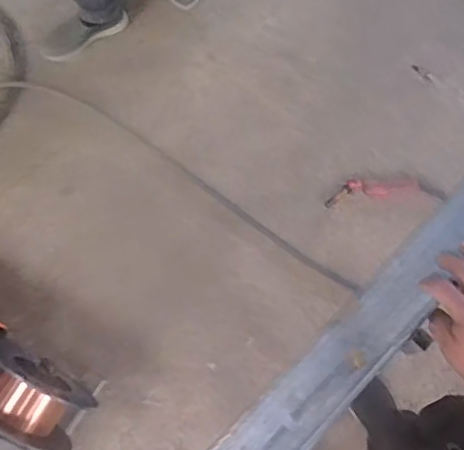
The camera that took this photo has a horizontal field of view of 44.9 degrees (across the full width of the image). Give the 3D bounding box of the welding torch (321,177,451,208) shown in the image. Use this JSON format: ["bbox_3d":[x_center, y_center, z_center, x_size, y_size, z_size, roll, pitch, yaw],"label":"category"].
[{"bbox_3d":[0.418,-0.102,1.548,0.327,0.033,0.090,-5,74,0],"label":"welding torch"}]

